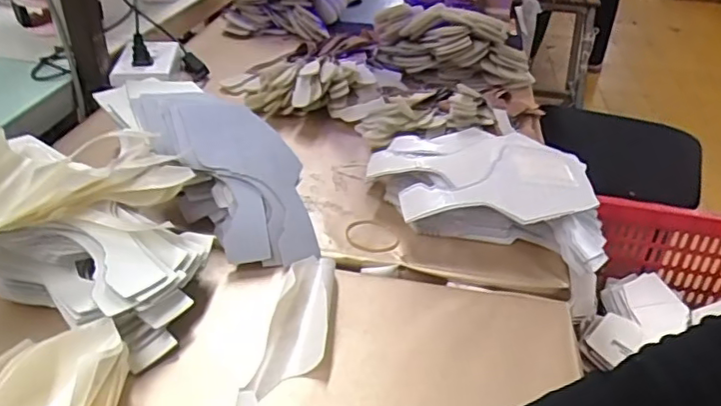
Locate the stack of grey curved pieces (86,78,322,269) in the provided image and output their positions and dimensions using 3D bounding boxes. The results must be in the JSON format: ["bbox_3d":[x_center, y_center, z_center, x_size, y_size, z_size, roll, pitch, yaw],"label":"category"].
[{"bbox_3d":[-0.126,-0.048,0.542,0.113,0.038,0.260,-27,61,-38],"label":"stack of grey curved pieces"}]

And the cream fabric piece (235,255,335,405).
[{"bbox_3d":[-0.048,0.089,0.422,0.047,0.028,0.171,8,34,6],"label":"cream fabric piece"}]

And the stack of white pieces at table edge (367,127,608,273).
[{"bbox_3d":[0.116,-0.012,0.550,0.214,0.065,0.132,10,34,8],"label":"stack of white pieces at table edge"}]

